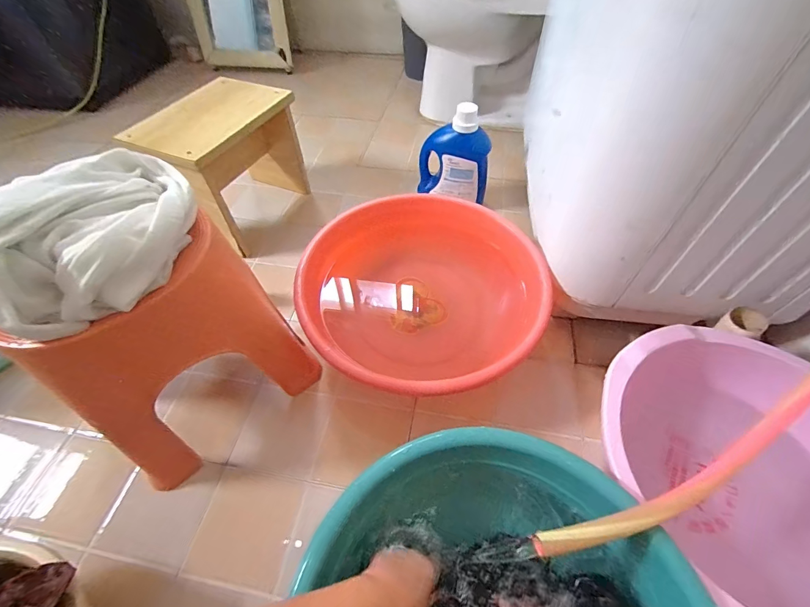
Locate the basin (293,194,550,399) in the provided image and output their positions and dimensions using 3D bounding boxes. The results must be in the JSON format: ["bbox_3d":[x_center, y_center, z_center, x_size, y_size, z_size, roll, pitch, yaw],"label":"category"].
[{"bbox_3d":[0.018,0.003,0.703,0.398,0.173,0.427,-1,53,1],"label":"basin"}]

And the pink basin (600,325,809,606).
[{"bbox_3d":[0.461,0.242,0.501,0.391,0.162,0.363,-1,53,1],"label":"pink basin"}]

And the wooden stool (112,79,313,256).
[{"bbox_3d":[-0.421,-0.327,0.874,0.223,0.261,0.354,19,56,16],"label":"wooden stool"}]

